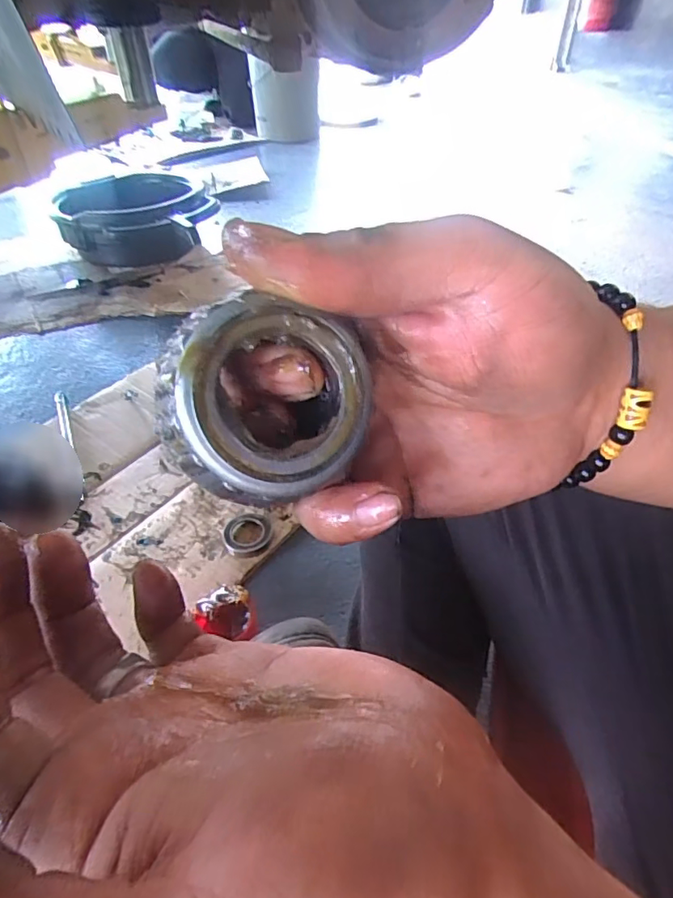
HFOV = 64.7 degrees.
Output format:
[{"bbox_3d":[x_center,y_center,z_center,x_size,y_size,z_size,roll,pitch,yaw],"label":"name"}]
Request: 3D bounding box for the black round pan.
[{"bbox_3d":[-0.489,-0.549,1.316,0.350,0.153,0.335,-17,45,-17],"label":"black round pan"}]

